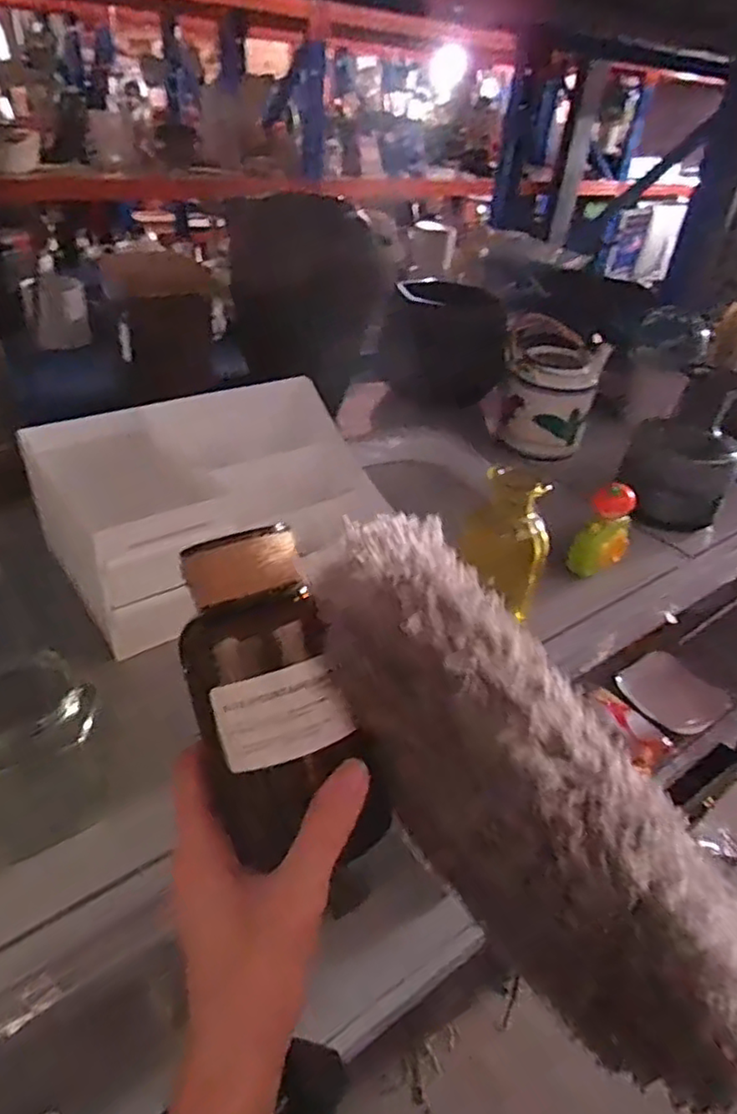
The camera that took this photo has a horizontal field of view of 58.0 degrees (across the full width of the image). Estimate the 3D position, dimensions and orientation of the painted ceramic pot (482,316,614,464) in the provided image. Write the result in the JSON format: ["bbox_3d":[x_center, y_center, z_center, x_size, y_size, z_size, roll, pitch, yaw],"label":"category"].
[{"bbox_3d":[0.232,-0.209,0.870,0.128,0.118,0.107,17,37,13],"label":"painted ceramic pot"}]

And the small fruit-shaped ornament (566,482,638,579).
[{"bbox_3d":[0.238,-0.030,0.664,0.047,0.088,0.070,27,41,25],"label":"small fruit-shaped ornament"}]

